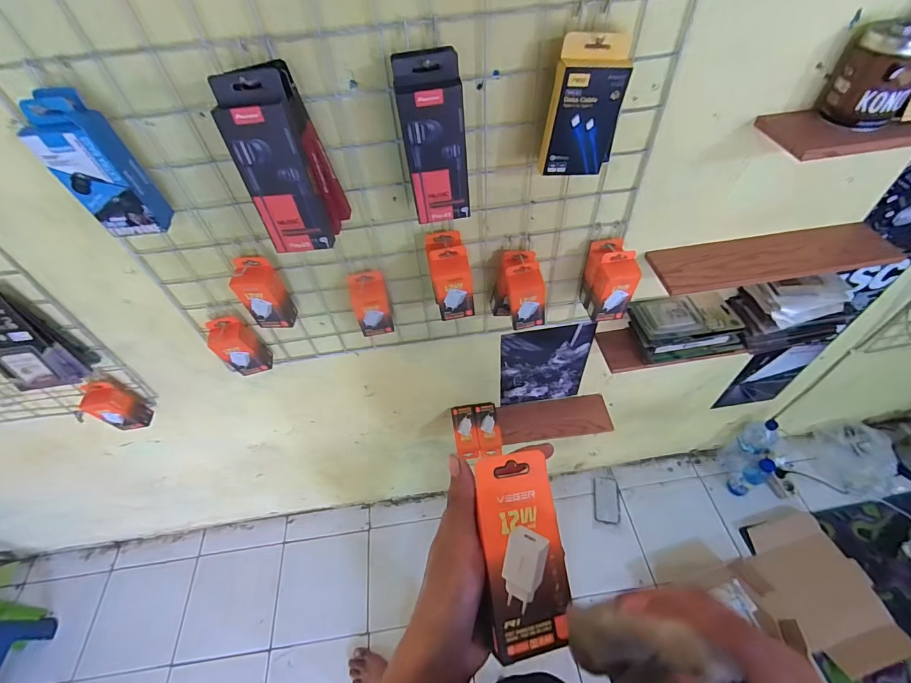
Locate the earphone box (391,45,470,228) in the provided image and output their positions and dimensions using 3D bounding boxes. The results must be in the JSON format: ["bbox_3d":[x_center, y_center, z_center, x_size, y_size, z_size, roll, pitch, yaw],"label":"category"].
[{"bbox_3d":[-0.024,-0.235,0.482,0.075,0.173,0.055,-5,51,1],"label":"earphone box"}]

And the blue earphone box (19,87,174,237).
[{"bbox_3d":[-0.402,-0.194,0.457,0.072,0.145,0.057,-10,51,-4],"label":"blue earphone box"}]

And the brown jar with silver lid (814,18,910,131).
[{"bbox_3d":[0.508,-0.324,0.486,0.089,0.096,0.072,35,61,28],"label":"brown jar with silver lid"}]

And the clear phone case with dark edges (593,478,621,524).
[{"bbox_3d":[0.531,0.556,1.417,0.087,0.012,0.153,5,53,7],"label":"clear phone case with dark edges"}]

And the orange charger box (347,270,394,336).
[{"bbox_3d":[-0.140,-0.060,0.681,0.065,0.113,0.048,-6,51,0],"label":"orange charger box"}]

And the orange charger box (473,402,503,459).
[{"bbox_3d":[0.081,0.220,0.996,0.057,0.031,0.137,-6,51,0],"label":"orange charger box"}]

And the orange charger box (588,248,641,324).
[{"bbox_3d":[0.260,-0.085,0.669,0.055,0.119,0.048,-7,51,-1],"label":"orange charger box"}]

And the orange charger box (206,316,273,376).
[{"bbox_3d":[-0.378,0.010,0.712,0.064,0.107,0.049,-14,51,-6],"label":"orange charger box"}]

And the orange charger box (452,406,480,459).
[{"bbox_3d":[0.023,0.222,0.995,0.058,0.028,0.129,-8,51,-2],"label":"orange charger box"}]

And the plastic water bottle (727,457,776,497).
[{"bbox_3d":[0.977,0.455,1.340,0.076,0.168,0.064,-26,55,-16],"label":"plastic water bottle"}]

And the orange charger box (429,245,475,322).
[{"bbox_3d":[-0.004,-0.087,0.621,0.060,0.113,0.048,-8,51,-1],"label":"orange charger box"}]

